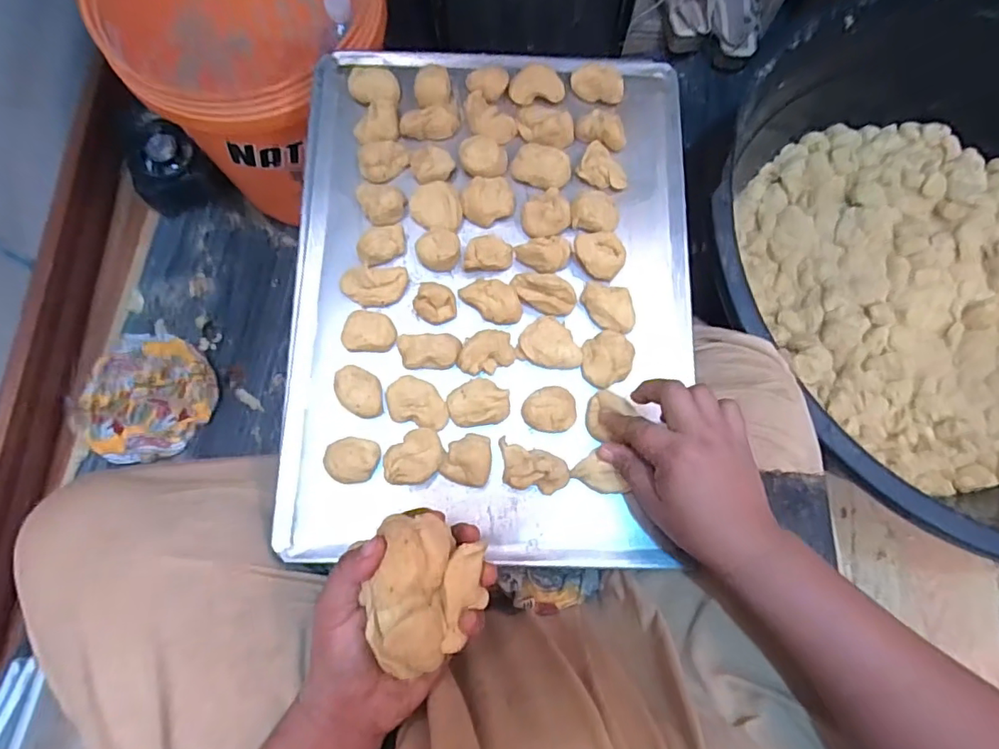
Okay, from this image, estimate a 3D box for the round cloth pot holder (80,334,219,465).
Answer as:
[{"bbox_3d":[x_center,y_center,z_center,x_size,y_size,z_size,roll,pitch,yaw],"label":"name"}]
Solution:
[{"bbox_3d":[-0.508,0.032,0.792,0.177,0.021,0.180,0,75,1],"label":"round cloth pot holder"}]

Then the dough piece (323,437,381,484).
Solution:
[{"bbox_3d":[-0.114,0.065,0.423,0.040,0.020,0.033,11,75,4],"label":"dough piece"}]

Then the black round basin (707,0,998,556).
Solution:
[{"bbox_3d":[0.586,-0.119,0.696,0.663,0.246,0.658,0,75,1],"label":"black round basin"}]

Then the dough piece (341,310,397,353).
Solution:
[{"bbox_3d":[-0.106,-0.035,0.448,0.040,0.014,0.032,0,75,0],"label":"dough piece"}]

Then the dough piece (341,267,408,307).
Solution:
[{"bbox_3d":[-0.103,-0.073,0.453,0.053,0.021,0.030,-7,75,-1],"label":"dough piece"}]

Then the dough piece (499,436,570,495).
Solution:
[{"bbox_3d":[0.024,0.073,0.424,0.057,0.020,0.032,19,76,6],"label":"dough piece"}]

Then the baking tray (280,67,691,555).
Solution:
[{"bbox_3d":[-0.006,-0.074,0.465,0.329,0.042,0.440,1,78,-1],"label":"baking tray"}]

